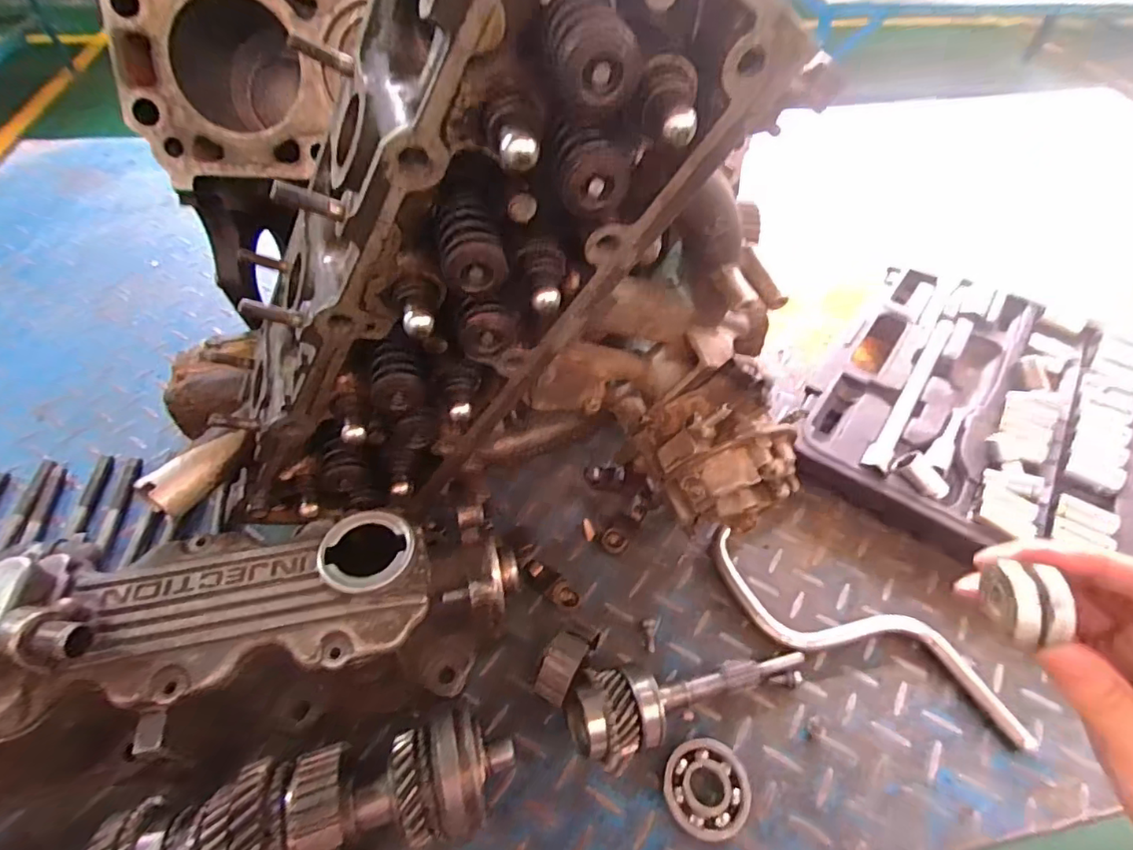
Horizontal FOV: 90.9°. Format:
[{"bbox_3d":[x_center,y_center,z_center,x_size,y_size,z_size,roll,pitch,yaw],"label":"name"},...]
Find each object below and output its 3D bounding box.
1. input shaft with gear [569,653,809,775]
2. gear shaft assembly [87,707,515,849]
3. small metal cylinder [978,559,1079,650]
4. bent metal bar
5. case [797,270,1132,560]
[{"bbox_3d":[0.085,0.178,0.370,0.174,0.050,0.050,-2,48,-23],"label":"input shaft with gear"},{"bbox_3d":[-0.141,0.214,0.293,0.218,0.064,0.066,-13,52,-13],"label":"gear shaft assembly"},{"bbox_3d":[0.189,0.075,0.231,0.015,0.028,0.030,1,50,-2],"label":"small metal cylinder"},{"bbox_3d":[0.215,0.155,0.414,0.229,0.011,0.066,25,53,18],"label":"bent metal bar"},{"bbox_3d":[0.526,0.037,0.497,0.541,0.038,0.387,29,54,20],"label":"case"}]

